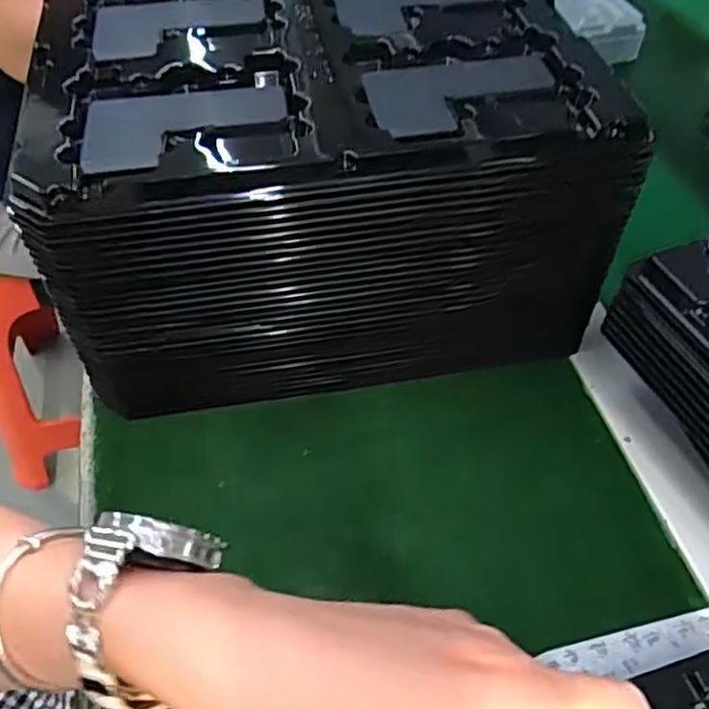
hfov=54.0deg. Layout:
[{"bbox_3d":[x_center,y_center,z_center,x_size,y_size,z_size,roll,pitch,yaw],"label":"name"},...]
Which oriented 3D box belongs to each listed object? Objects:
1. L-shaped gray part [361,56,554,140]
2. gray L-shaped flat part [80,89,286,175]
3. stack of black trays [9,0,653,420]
[{"bbox_3d":[0.055,-0.129,0.344,0.099,0.009,0.065,-8,50,-6],"label":"L-shaped gray part"},{"bbox_3d":[-0.081,-0.111,0.335,0.096,0.008,0.066,-10,51,-7],"label":"gray L-shaped flat part"},{"bbox_3d":[-0.020,-0.105,0.426,0.279,0.169,0.200,-8,50,-6],"label":"stack of black trays"}]

